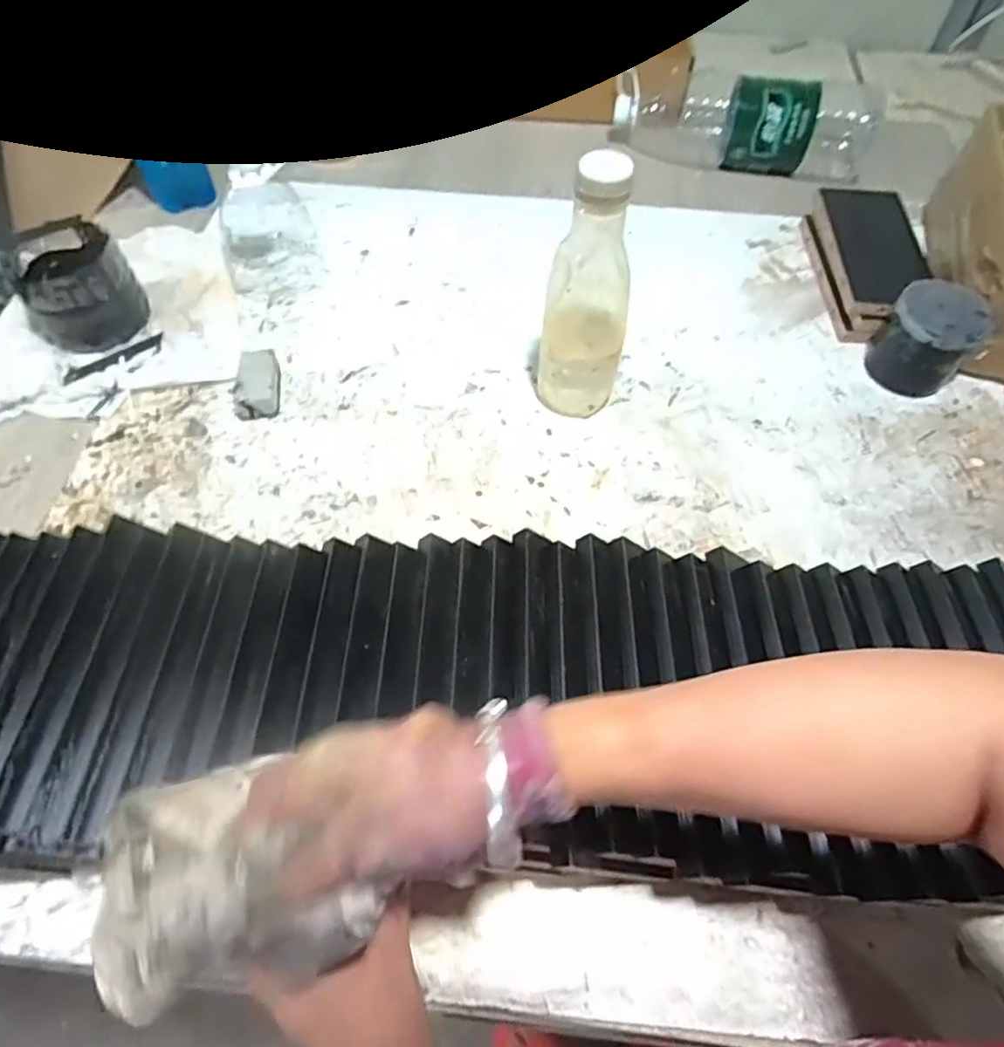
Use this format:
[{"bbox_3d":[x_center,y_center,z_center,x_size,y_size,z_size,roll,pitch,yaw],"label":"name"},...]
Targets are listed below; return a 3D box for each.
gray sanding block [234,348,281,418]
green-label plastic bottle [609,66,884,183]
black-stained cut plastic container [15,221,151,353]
[{"bbox_3d":[-0.233,-0.134,0.616,0.037,0.024,0.071,-5,57,-6],"label":"gray sanding block"},{"bbox_3d":[0.314,-0.527,0.839,0.334,0.100,0.110,11,56,4],"label":"green-label plastic bottle"},{"bbox_3d":[-0.416,-0.231,0.636,0.102,0.076,0.089,-34,64,-22],"label":"black-stained cut plastic container"}]

